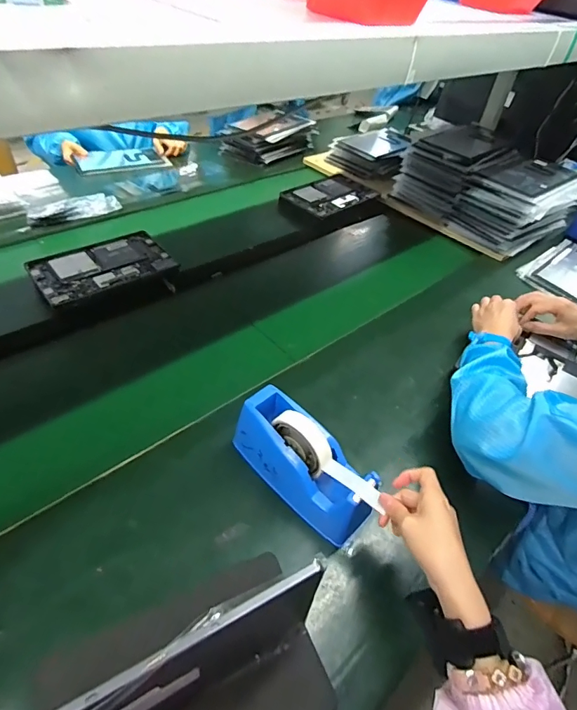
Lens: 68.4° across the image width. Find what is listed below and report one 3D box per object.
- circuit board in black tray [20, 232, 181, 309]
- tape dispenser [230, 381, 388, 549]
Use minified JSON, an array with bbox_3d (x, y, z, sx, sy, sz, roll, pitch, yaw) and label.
[{"bbox_3d":[-0.365,-0.174,0.847,0.252,0.028,0.188,-25,53,-28],"label":"circuit board in black tray"},{"bbox_3d":[0.019,0.137,0.547,0.195,0.098,0.083,37,52,27],"label":"tape dispenser"}]

